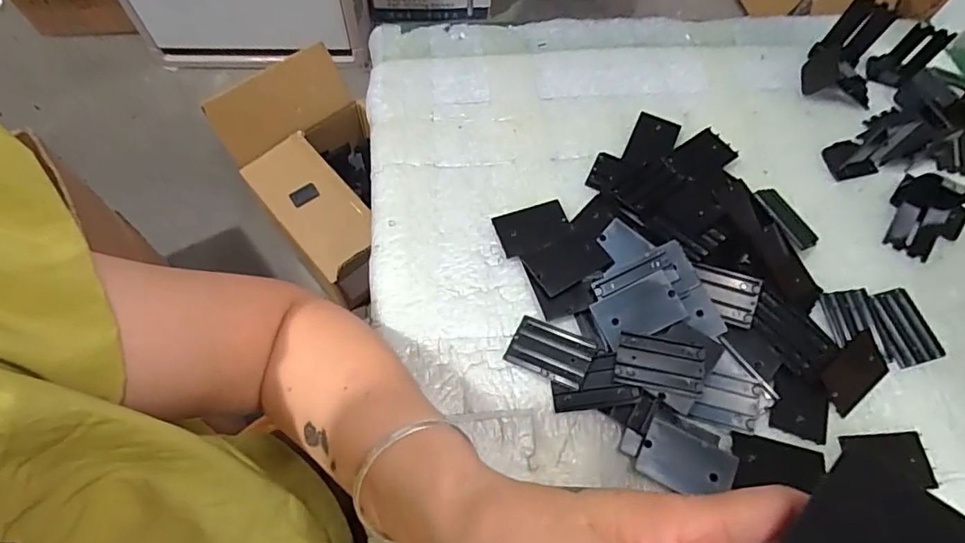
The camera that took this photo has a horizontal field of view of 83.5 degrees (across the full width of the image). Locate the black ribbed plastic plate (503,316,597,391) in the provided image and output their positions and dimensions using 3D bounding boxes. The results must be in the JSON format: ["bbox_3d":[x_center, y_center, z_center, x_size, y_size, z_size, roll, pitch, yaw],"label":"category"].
[{"bbox_3d":[0.047,0.054,0.369,0.054,0.010,0.037,26,68,10],"label":"black ribbed plastic plate"}]

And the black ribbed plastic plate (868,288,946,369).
[{"bbox_3d":[0.306,0.040,0.393,0.040,0.004,0.055,-11,67,-6],"label":"black ribbed plastic plate"}]

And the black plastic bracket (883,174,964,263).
[{"bbox_3d":[0.349,-0.043,0.417,0.054,0.035,0.062,35,70,13],"label":"black plastic bracket"}]

